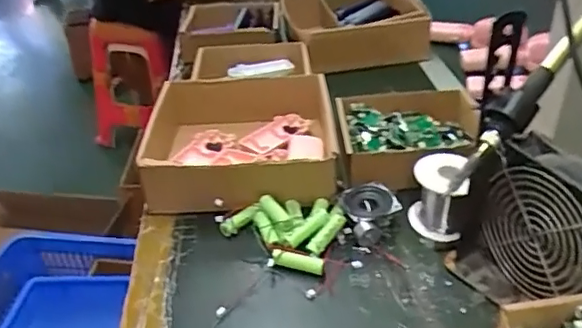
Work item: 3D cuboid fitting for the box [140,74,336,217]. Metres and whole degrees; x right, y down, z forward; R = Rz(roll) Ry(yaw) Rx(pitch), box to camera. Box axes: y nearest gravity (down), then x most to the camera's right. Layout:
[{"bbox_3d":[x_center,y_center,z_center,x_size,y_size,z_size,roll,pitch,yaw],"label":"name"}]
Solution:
[{"bbox_3d":[-0.063,-0.028,0.687,0.227,0.071,0.222,-3,33,-1],"label":"box"}]

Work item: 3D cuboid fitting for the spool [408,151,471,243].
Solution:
[{"bbox_3d":[0.148,0.034,0.561,0.053,0.077,0.054,-2,33,1],"label":"spool"}]

